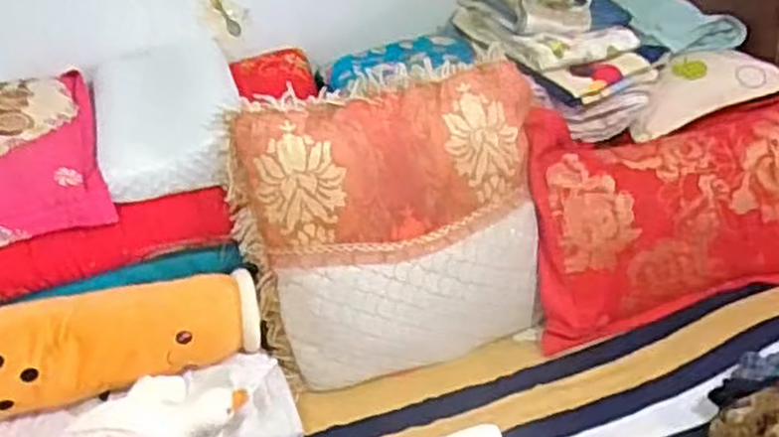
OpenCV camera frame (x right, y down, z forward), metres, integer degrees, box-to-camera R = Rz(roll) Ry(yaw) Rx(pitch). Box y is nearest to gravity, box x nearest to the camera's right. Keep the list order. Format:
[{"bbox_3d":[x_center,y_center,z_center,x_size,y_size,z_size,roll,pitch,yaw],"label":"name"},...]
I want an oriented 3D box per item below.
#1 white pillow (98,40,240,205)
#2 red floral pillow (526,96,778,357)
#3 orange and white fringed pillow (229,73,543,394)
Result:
[{"bbox_3d":[-0.476,-0.221,1.709,0.305,0.145,0.604,-13,28,-12],"label":"white pillow"},{"bbox_3d":[0.630,0.021,1.709,0.704,0.533,0.160,-7,4,-15],"label":"red floral pillow"},{"bbox_3d":[0.037,0.035,1.575,0.623,0.616,0.160,-14,12,-15],"label":"orange and white fringed pillow"}]

